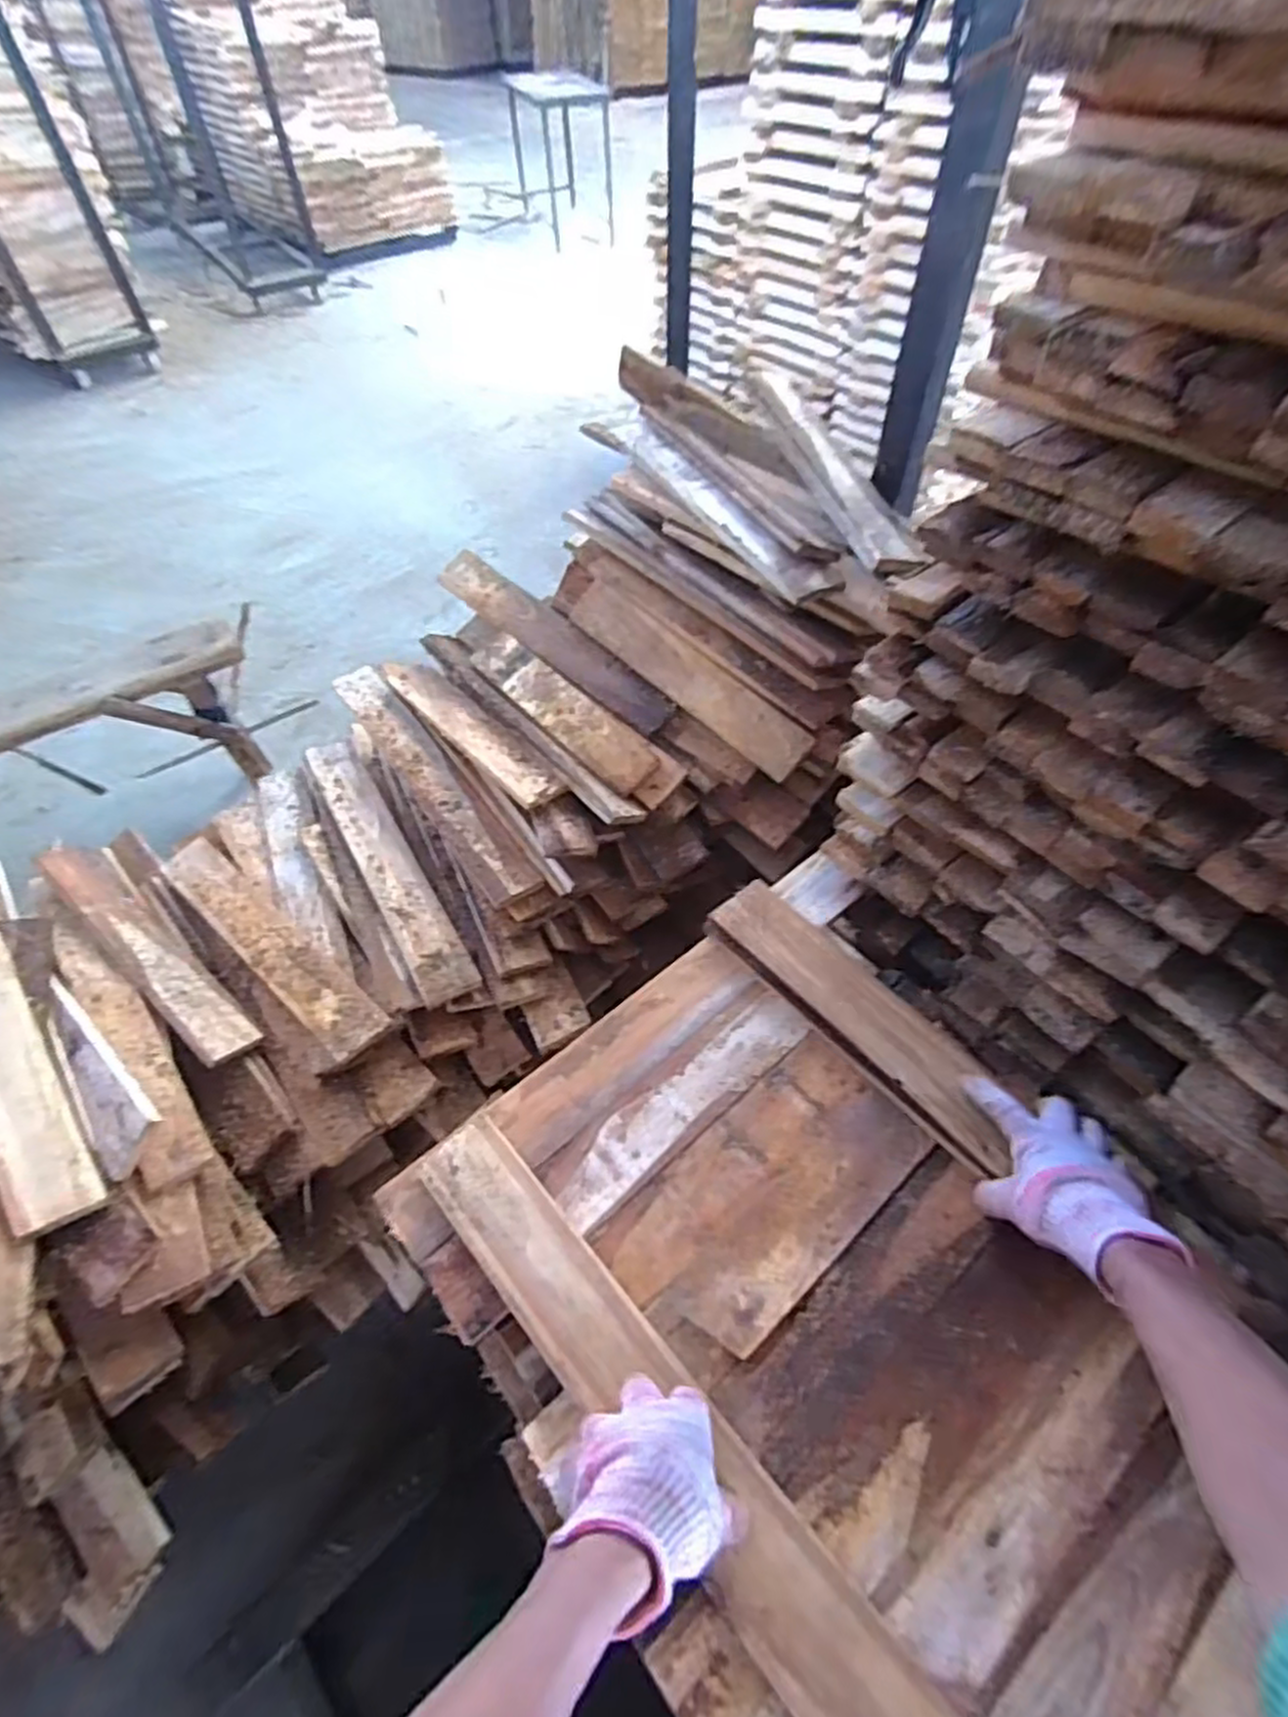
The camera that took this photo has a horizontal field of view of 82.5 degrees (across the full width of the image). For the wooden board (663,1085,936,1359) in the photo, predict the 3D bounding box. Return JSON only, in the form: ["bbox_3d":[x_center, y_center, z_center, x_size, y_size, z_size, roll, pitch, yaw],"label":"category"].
[{"bbox_3d":[0.137,0.295,0.608,0.247,0.010,0.070,-35,59,-23],"label":"wooden board"}]

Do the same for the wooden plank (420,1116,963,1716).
[{"bbox_3d":[0.056,0.431,0.486,0.071,0.019,0.639,-36,60,-24],"label":"wooden plank"}]

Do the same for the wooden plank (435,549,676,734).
[{"bbox_3d":[-0.144,-0.338,1.109,0.473,0.017,0.069,39,92,22],"label":"wooden plank"}]

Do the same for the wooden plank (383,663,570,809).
[{"bbox_3d":[-0.258,-0.191,1.060,0.058,0.016,0.396,-41,60,-16],"label":"wooden plank"}]

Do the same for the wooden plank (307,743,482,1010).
[{"bbox_3d":[-0.367,-0.001,1.033,0.068,0.029,0.500,-27,56,-18],"label":"wooden plank"}]

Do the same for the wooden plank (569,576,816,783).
[{"bbox_3d":[0.051,-0.256,1.018,0.414,0.017,0.075,43,108,20],"label":"wooden plank"}]

